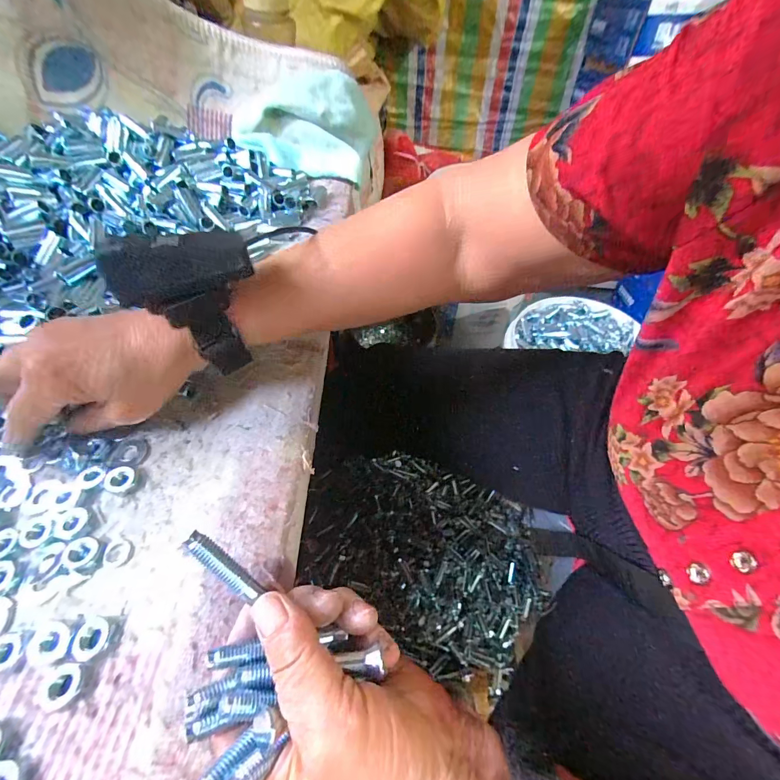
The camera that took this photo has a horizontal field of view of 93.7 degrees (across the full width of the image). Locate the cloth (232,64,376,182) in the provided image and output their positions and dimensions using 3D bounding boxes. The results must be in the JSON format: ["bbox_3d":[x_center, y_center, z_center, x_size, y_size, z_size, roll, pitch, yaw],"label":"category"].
[{"bbox_3d":[-0.111,-0.358,0.488,0.178,0.080,0.139,3,51,-1],"label":"cloth"}]

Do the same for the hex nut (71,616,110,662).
[{"bbox_3d":[-0.143,0.118,0.174,0.015,0.004,0.017,-13,53,-13],"label":"hex nut"}]

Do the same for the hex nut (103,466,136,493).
[{"bbox_3d":[-0.164,0.053,0.221,0.014,0.005,0.015,4,51,0],"label":"hex nut"}]

